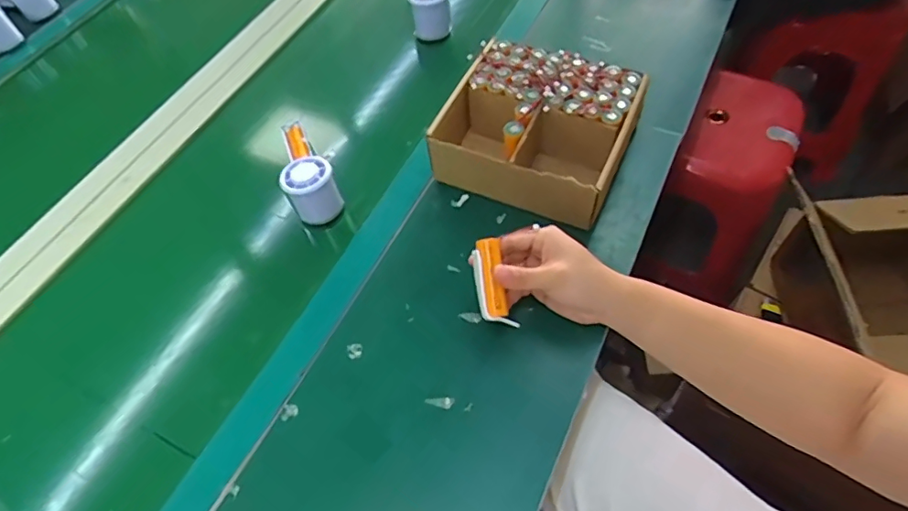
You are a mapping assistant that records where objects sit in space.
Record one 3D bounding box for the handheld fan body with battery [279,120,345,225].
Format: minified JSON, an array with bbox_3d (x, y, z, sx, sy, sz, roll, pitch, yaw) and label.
[{"bbox_3d":[-0.177,-0.110,0.624,0.053,0.055,0.144,-22,56,-9],"label":"handheld fan body with battery"}]

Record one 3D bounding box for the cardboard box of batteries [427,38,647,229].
[{"bbox_3d":[0.095,-0.141,0.608,0.192,0.085,0.178,21,60,19],"label":"cardboard box of batteries"}]

